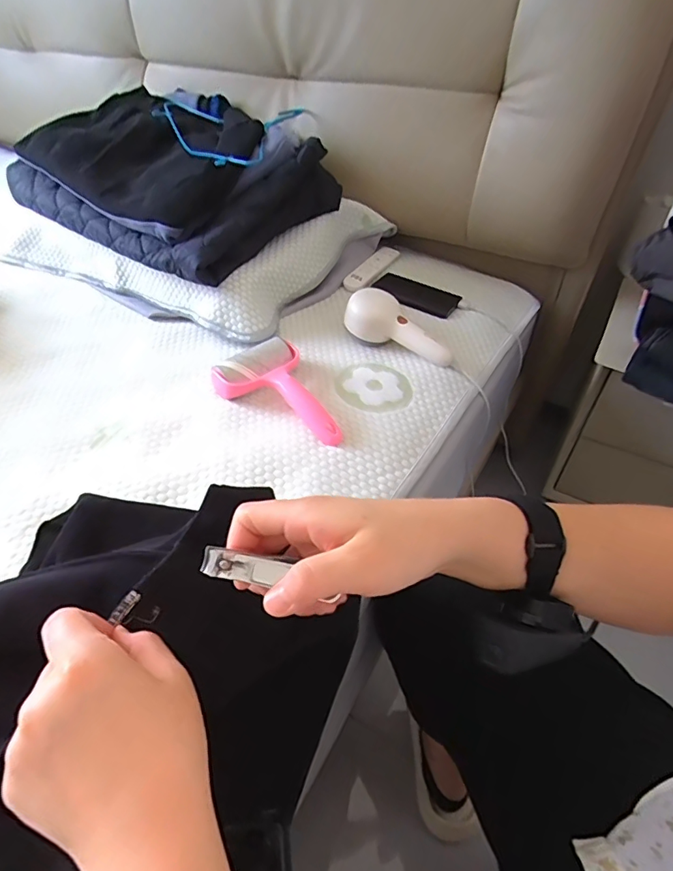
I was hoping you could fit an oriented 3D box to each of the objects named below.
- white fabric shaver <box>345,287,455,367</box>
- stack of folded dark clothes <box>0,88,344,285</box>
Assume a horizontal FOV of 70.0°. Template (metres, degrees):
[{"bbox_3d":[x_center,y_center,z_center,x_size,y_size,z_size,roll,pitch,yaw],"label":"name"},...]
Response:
[{"bbox_3d":[0.093,-0.154,0.697,0.165,0.054,0.070,30,49,2],"label":"white fabric shaver"},{"bbox_3d":[-0.292,-0.460,0.831,0.515,0.140,0.343,31,53,28],"label":"stack of folded dark clothes"}]

